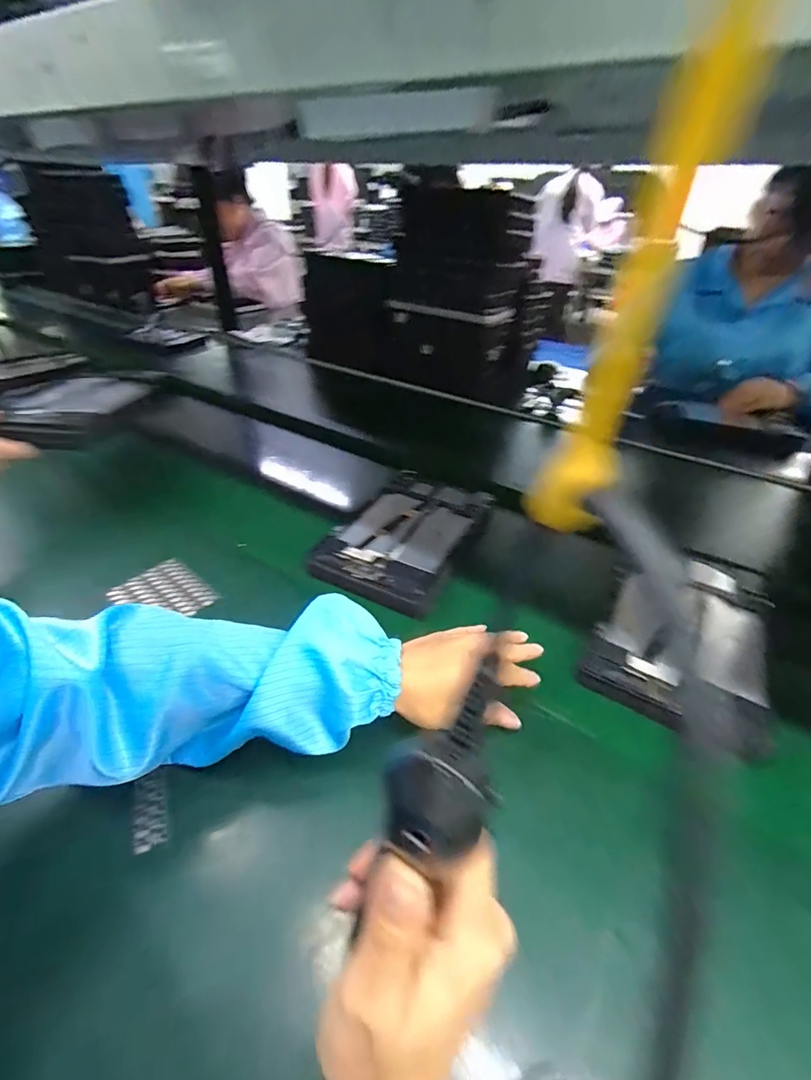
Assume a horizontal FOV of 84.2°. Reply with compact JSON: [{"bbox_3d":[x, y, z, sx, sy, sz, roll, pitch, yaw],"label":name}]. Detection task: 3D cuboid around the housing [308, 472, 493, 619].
[{"bbox_3d":[0.001,-0.010,0.575,0.151,0.024,0.240,19,40,20],"label":"housing"}]

